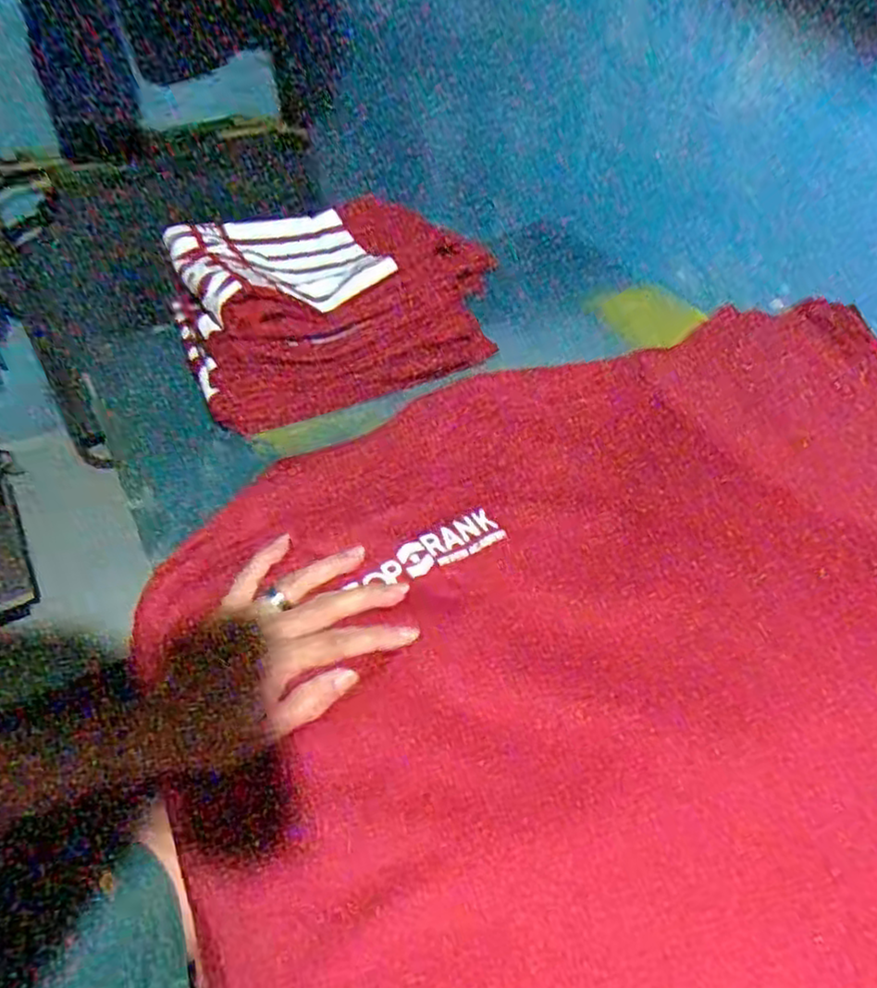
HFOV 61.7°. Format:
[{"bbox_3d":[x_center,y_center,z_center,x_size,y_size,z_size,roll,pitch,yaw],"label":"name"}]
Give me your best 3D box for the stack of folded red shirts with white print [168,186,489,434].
[{"bbox_3d":[-0.123,-0.217,0.814,0.314,0.154,0.221,-11,45,-12],"label":"stack of folded red shirts with white print"}]

